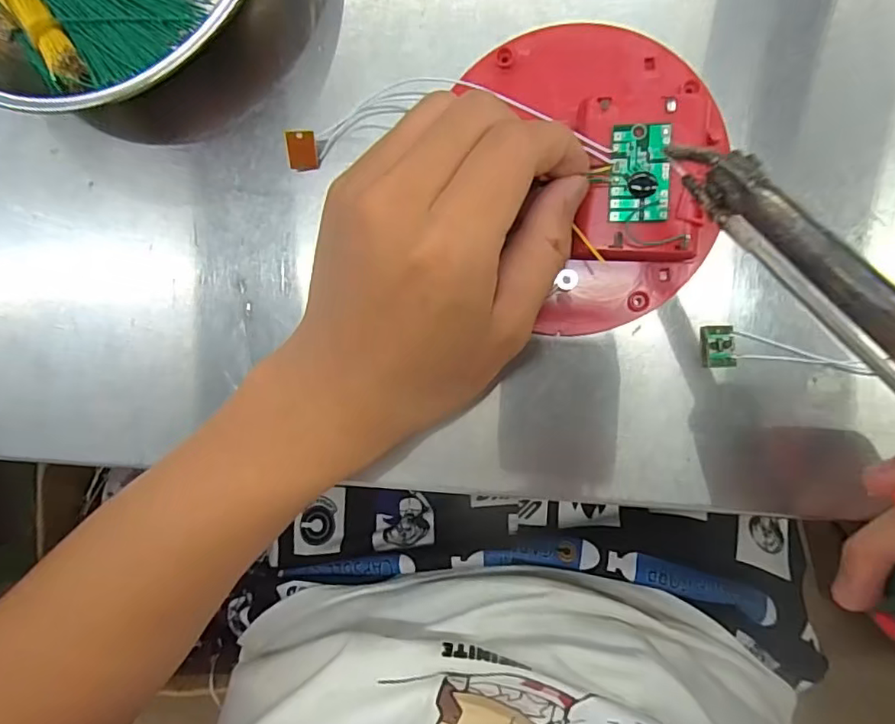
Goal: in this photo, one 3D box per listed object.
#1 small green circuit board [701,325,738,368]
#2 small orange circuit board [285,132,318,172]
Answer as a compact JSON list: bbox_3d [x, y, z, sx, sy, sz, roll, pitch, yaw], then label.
[{"bbox_3d":[0.109,-0.006,0.221,0.013,0.008,0.016,-1,92,8],"label":"small green circuit board"},{"bbox_3d":[-0.063,-0.092,0.239,0.012,0.004,0.017,-6,128,-10],"label":"small orange circuit board"}]

